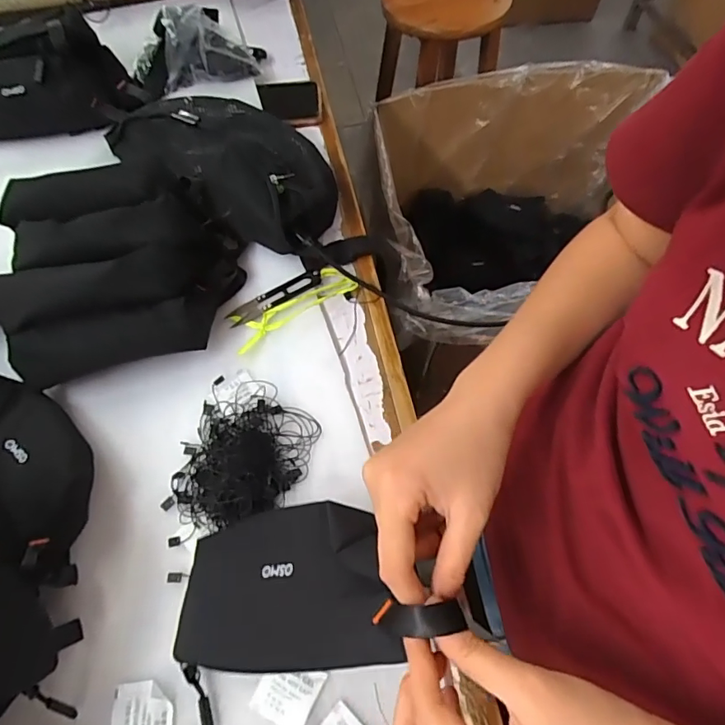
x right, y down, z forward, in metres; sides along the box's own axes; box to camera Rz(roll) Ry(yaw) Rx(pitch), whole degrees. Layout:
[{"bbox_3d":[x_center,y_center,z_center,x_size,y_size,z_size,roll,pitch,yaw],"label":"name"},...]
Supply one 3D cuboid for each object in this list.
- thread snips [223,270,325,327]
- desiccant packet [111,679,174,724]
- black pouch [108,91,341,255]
[{"bbox_3d":[-0.089,-0.068,0.480,0.101,0.009,0.022,-29,65,-14],"label":"thread snips"},{"bbox_3d":[-0.151,0.241,0.327,0.042,0.007,0.039,-6,62,-2],"label":"desiccant packet"},{"bbox_3d":[-0.143,-0.233,0.528,0.280,0.071,0.159,28,66,15],"label":"black pouch"}]

